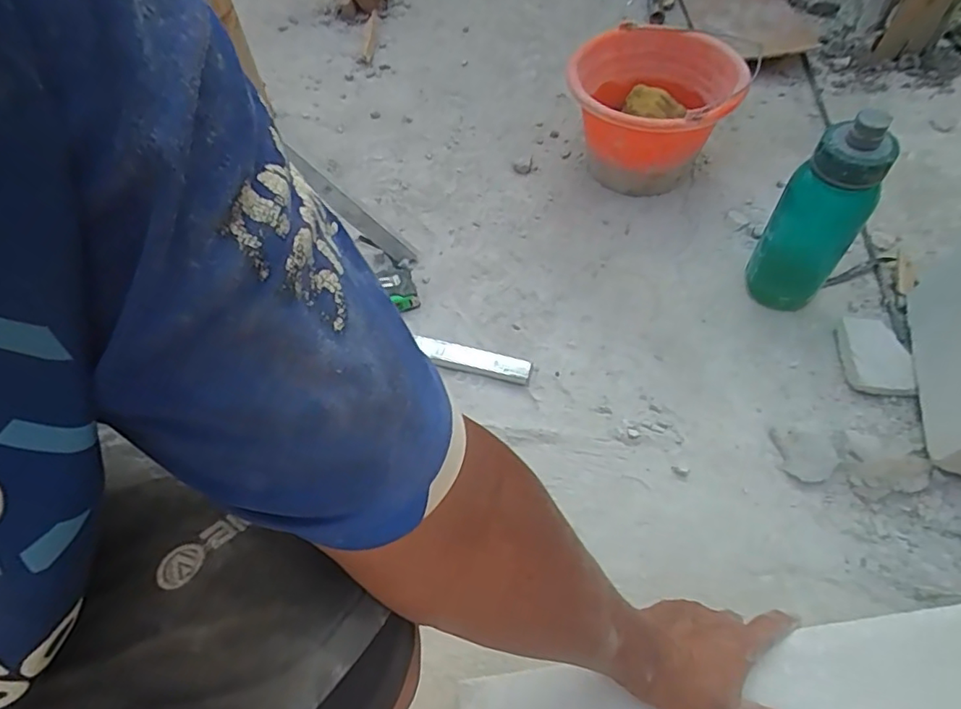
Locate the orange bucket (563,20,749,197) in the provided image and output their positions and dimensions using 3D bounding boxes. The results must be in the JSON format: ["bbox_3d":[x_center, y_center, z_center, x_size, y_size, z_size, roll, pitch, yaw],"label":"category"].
[{"bbox_3d":[0.259,-0.368,0.885,0.237,0.171,0.241,-2,56,2],"label":"orange bucket"}]

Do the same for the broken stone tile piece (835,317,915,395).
[{"bbox_3d":[0.494,-0.001,0.718,0.077,0.013,0.114,4,57,6],"label":"broken stone tile piece"}]

